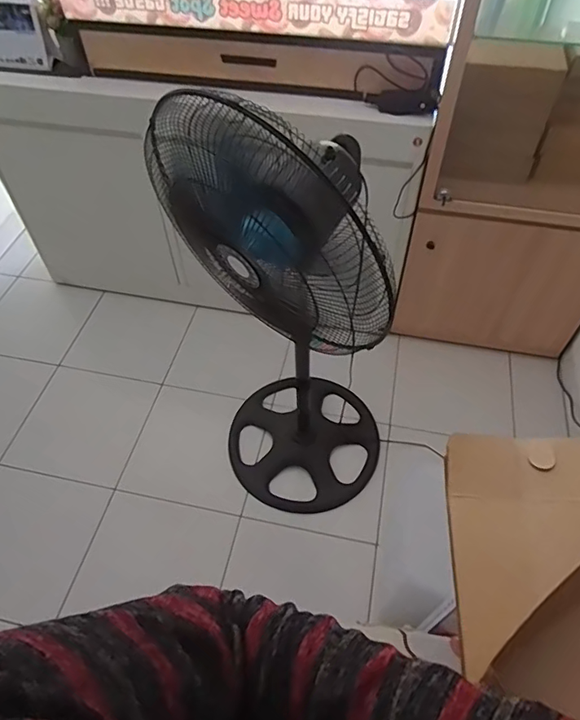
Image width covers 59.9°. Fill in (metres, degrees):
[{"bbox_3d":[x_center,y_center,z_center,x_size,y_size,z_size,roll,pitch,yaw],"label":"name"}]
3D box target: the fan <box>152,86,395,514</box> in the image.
[{"bbox_3d":[0.023,-0.057,1.159,0.439,1.066,0.387,9,53,9],"label":"fan"}]

